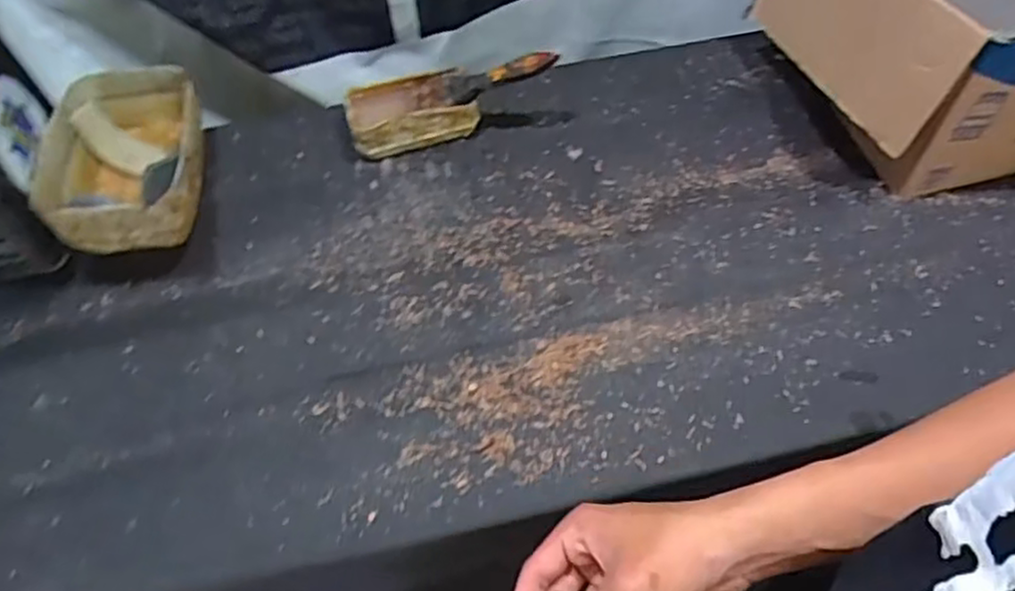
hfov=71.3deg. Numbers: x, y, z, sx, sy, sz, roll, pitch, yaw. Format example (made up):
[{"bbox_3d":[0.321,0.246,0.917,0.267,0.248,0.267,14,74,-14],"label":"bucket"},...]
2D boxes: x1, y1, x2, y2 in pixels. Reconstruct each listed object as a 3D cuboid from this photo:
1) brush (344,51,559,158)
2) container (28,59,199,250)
[{"bbox_3d":[-0.053,-0.192,0.698,0.207,0.062,0.074,-15,57,9],"label":"brush"},{"bbox_3d":[-0.350,-0.127,0.648,0.129,0.081,0.169,-8,57,-3],"label":"container"}]

